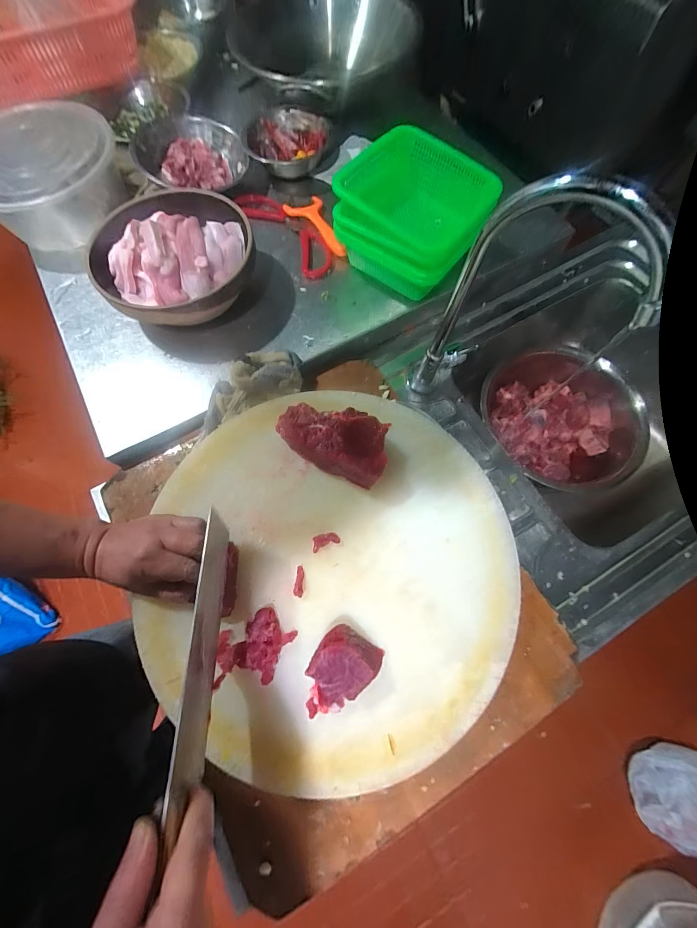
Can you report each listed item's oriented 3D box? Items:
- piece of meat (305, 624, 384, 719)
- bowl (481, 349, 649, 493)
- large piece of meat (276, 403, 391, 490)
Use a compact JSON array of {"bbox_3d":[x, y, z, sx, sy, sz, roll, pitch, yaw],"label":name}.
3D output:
[{"bbox_3d":[-0.012,0.202,0.326,0.056,0.043,0.081,35,76,12],"label":"piece of meat"},{"bbox_3d":[0.360,-0.074,0.579,0.271,0.110,0.232,0,72,1],"label":"bowl"},{"bbox_3d":[-0.018,-0.033,0.395,0.135,0.054,0.071,22,73,8],"label":"large piece of meat"}]

